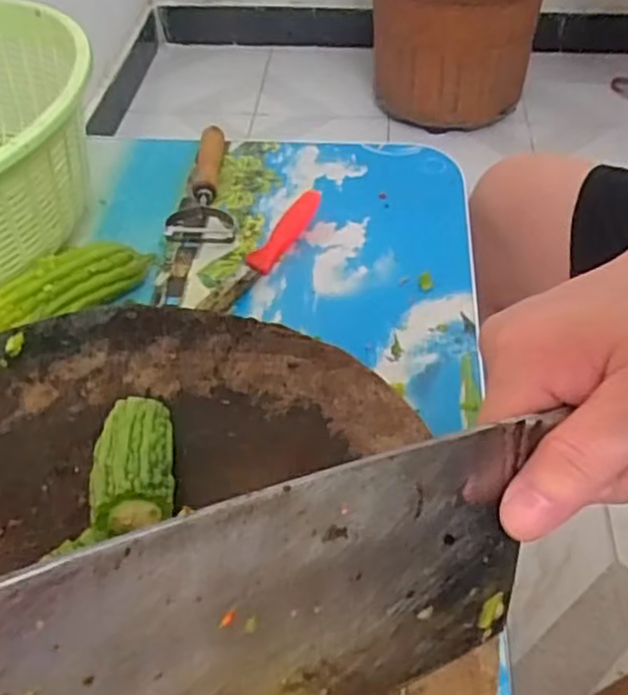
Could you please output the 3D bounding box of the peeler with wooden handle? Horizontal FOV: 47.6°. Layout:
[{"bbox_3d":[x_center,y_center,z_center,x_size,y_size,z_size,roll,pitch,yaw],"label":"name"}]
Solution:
[{"bbox_3d":[-0.088,-0.131,0.570,0.049,0.017,0.136,-3,47,-1],"label":"peeler with wooden handle"}]

